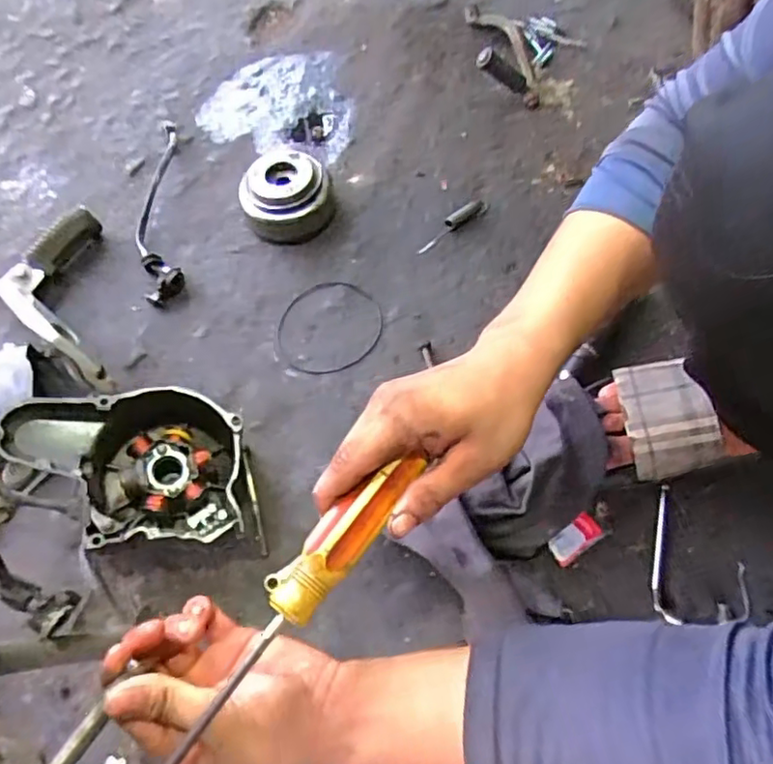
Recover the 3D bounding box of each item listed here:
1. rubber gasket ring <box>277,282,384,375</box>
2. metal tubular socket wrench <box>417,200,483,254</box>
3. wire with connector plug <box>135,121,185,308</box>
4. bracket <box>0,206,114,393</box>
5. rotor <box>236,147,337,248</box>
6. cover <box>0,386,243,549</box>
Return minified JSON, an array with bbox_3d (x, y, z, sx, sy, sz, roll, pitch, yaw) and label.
[{"bbox_3d":[-0.062,-0.058,0.671,0.120,0.004,0.105,-38,70,-16],"label":"rubber gasket ring"},{"bbox_3d":[0.076,-0.182,0.722,0.101,0.012,0.017,-41,69,-17],"label":"metal tubular socket wrench"},{"bbox_3d":[-0.277,-0.221,0.744,0.059,0.037,0.298,-10,64,-3],"label":"wire with connector plug"},{"bbox_3d":[-0.367,-0.079,0.647,0.155,0.056,0.257,-23,52,-9],"label":"bracket"},{"bbox_3d":[-0.114,-0.213,0.714,0.103,0.059,0.090,-23,65,-9],"label":"rotor"},{"bbox_3d":[-0.221,0.087,0.557,0.187,0.116,0.135,-12,64,-4],"label":"cover"}]

